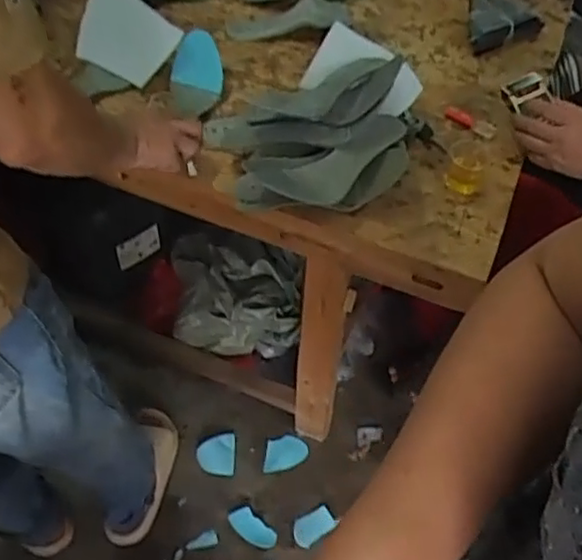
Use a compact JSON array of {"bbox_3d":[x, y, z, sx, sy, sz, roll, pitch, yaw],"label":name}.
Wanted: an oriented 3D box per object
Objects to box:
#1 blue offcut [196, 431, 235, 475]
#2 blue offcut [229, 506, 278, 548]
[{"bbox_3d":[-0.158,0.371,1.405,0.084,0.008,0.088,1,68,-11],"label":"blue offcut"},{"bbox_3d":[-0.077,0.493,1.307,0.104,0.012,0.049,35,59,22],"label":"blue offcut"}]

